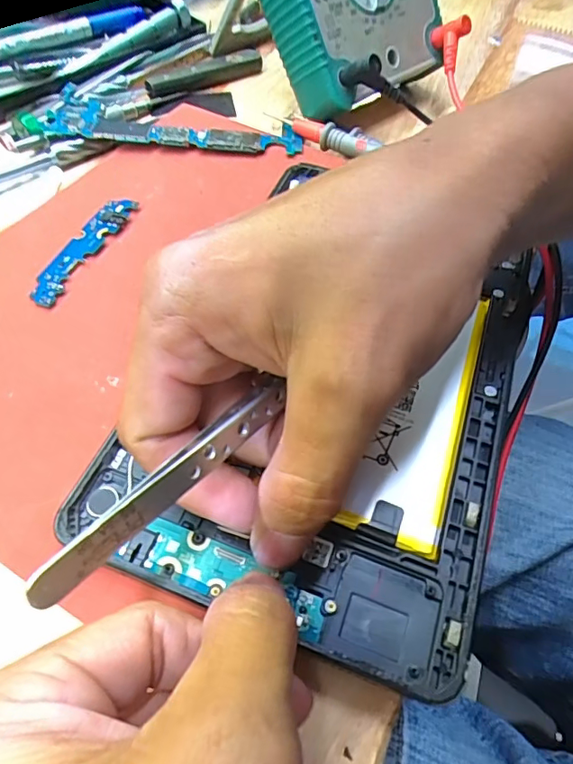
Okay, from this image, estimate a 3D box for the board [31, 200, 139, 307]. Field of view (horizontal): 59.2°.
[{"bbox_3d":[-0.091,-0.060,0.227,0.015,0.004,0.071,19,57,11],"label":"board"}]

